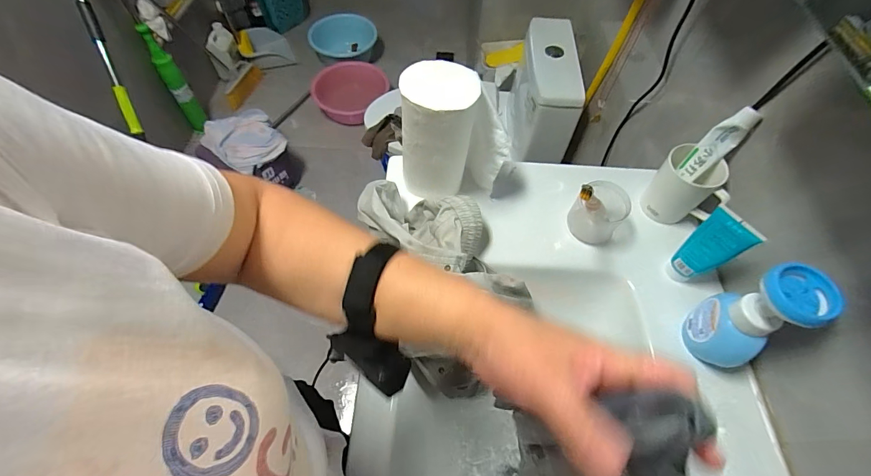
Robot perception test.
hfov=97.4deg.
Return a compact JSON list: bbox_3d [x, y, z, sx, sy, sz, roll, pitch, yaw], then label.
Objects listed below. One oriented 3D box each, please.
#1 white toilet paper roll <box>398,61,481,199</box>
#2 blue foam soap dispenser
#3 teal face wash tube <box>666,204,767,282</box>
[{"bbox_3d":[0.004,-0.150,0.560,0.101,0.210,0.089,1,61,0],"label":"white toilet paper roll"},{"bbox_3d":[0.365,0.093,0.446,0.064,0.157,0.072,34,65,16],"label":"blue foam soap dispenser"},{"bbox_3d":[0.365,0.019,0.522,0.029,0.142,0.056,-29,65,-16],"label":"teal face wash tube"}]

